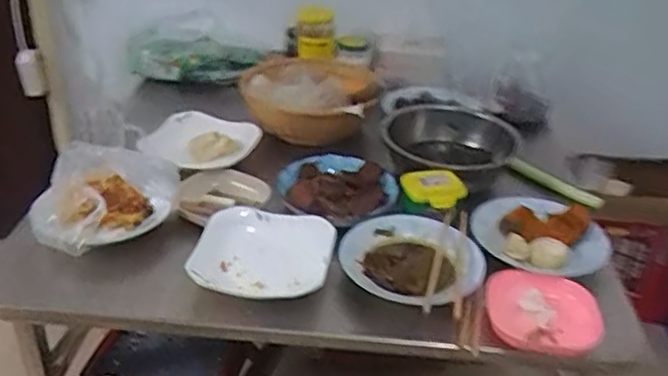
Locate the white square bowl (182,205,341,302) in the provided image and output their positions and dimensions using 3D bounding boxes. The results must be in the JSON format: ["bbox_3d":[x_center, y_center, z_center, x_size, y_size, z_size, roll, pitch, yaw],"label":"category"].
[{"bbox_3d":[-0.107,0.101,0.989,0.202,0.042,0.189,7,32,8],"label":"white square bowl"}]

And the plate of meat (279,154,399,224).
[{"bbox_3d":[0.001,0.005,1.139,0.207,0.062,0.190,2,32,-1],"label":"plate of meat"}]

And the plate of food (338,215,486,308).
[{"bbox_3d":[0.109,0.111,0.975,0.204,0.046,0.180,13,33,16],"label":"plate of food"}]

